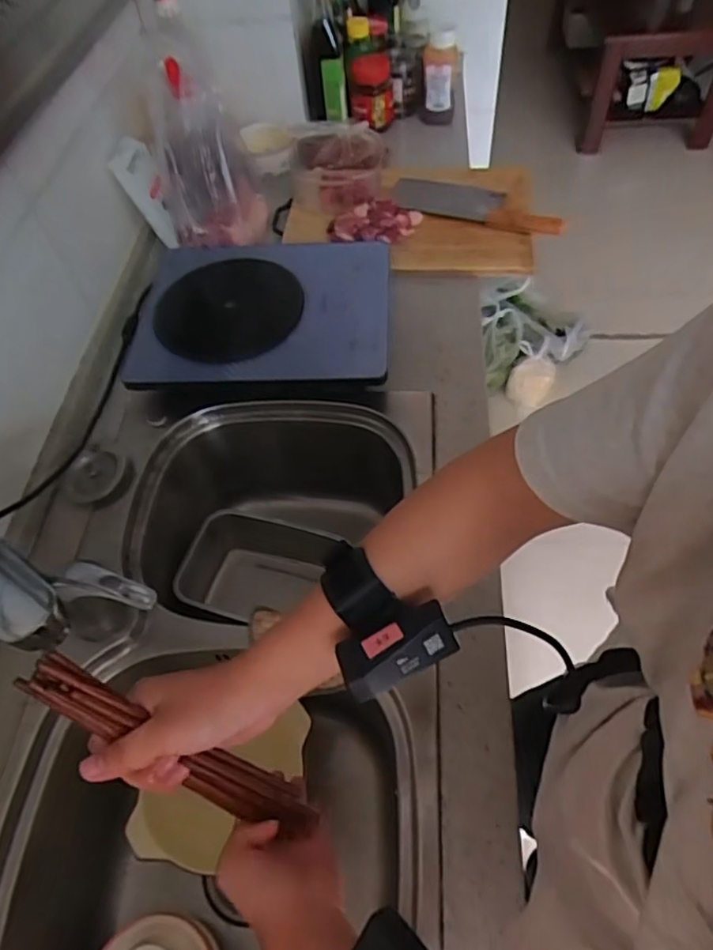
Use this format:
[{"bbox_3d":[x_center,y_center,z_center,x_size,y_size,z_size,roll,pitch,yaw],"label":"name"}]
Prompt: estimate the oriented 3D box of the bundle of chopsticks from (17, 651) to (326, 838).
[{"bbox_3d":[-0.110,0.190,0.401,0.022,0.254,0.031,-2,50,40],"label":"bundle of chopsticks"}]

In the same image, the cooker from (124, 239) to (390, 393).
[{"bbox_3d":[-0.136,-0.233,0.851,0.363,0.052,0.280,-2,55,3],"label":"cooker"}]

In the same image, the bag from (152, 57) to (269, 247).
[{"bbox_3d":[-0.229,-0.474,0.916,0.150,0.231,0.162,-13,56,-4],"label":"bag"}]

